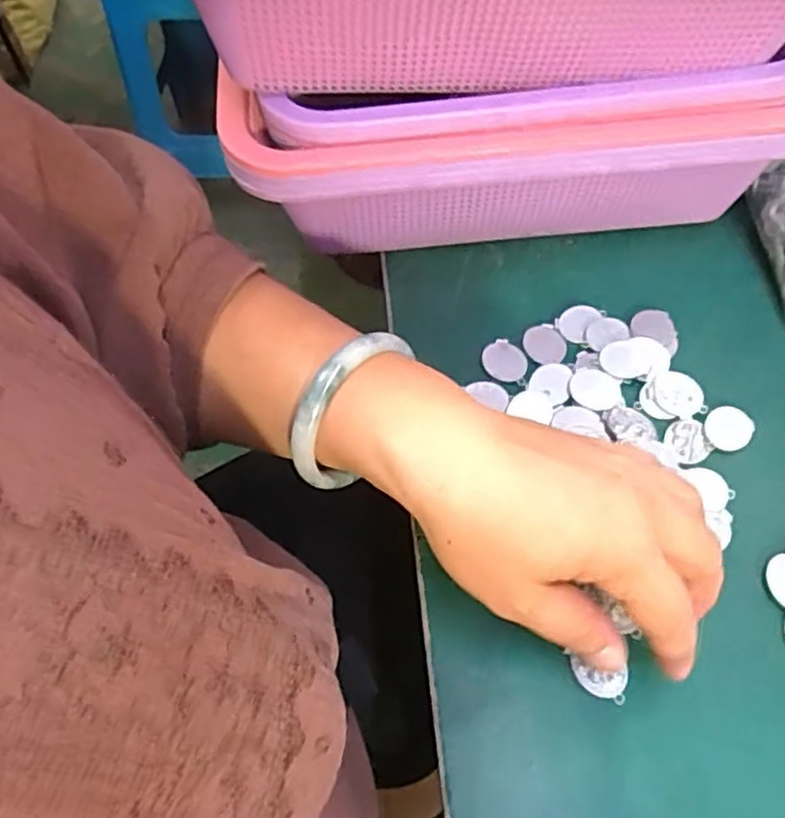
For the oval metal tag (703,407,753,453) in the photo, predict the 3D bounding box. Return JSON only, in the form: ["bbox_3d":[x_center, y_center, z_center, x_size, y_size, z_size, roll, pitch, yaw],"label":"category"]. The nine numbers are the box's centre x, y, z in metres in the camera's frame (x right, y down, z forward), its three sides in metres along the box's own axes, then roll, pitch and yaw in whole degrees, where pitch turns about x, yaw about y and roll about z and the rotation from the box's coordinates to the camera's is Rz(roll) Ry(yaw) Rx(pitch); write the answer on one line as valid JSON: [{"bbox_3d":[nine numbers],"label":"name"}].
[{"bbox_3d":[0.164,0.009,0.334,0.025,0.004,0.021,-39,64,-19],"label":"oval metal tag"}]

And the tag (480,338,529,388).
[{"bbox_3d":[0.058,-0.026,0.356,0.024,0.004,0.025,11,60,10],"label":"tag"}]

